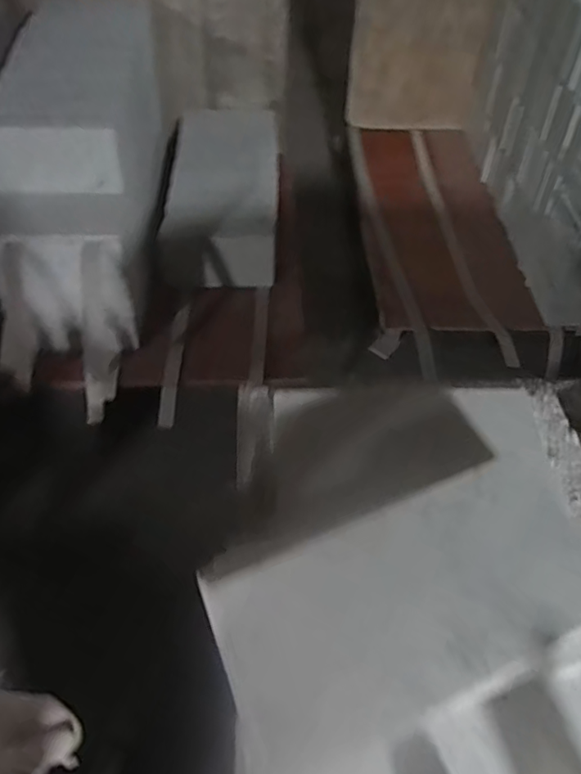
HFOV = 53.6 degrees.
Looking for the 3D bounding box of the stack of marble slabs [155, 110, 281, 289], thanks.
[{"bbox_3d":[-0.193,-0.576,1.707,0.312,0.146,0.665,2,53,-1],"label":"stack of marble slabs"}]

